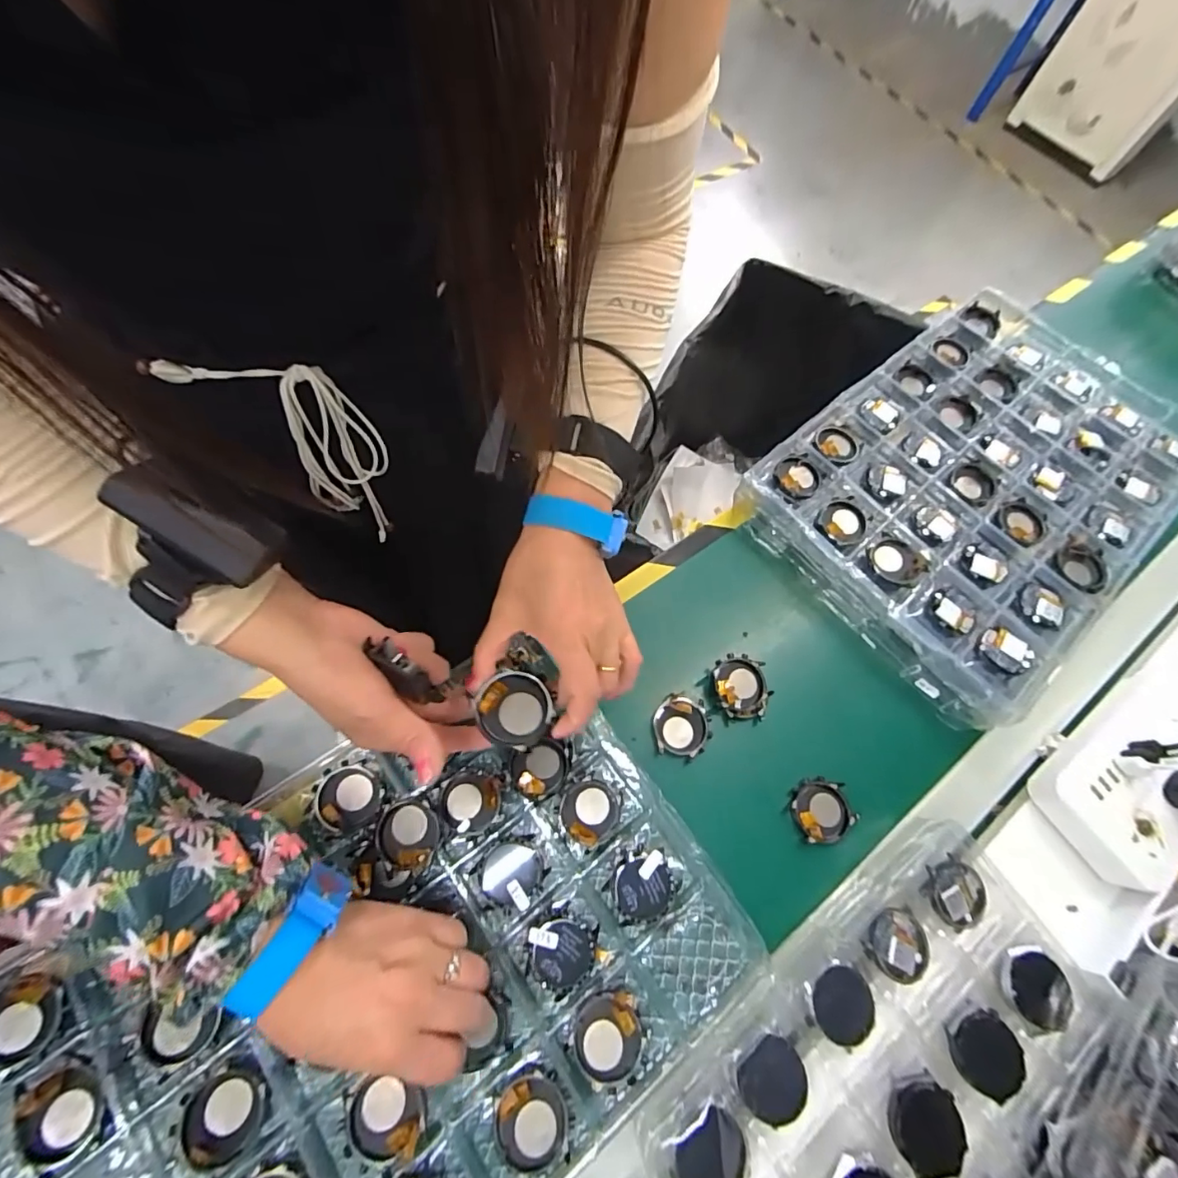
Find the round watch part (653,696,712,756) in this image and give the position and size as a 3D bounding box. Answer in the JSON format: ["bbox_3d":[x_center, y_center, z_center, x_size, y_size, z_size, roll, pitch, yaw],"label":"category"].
[{"bbox_3d":[0.078,0.115,0.439,0.046,0.016,0.046,2,67,-5],"label":"round watch part"}]

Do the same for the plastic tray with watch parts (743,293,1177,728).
[{"bbox_3d":[0.402,-0.119,0.535,0.454,0.041,0.303,-38,74,-16],"label":"plastic tray with watch parts"}]

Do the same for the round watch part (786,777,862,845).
[{"bbox_3d":[0.188,0.176,0.418,0.046,0.012,0.046,2,67,-5],"label":"round watch part"}]

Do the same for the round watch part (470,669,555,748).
[{"bbox_3d":[-0.045,0.071,0.309,0.044,0.013,0.043,1,67,-2],"label":"round watch part"}]

